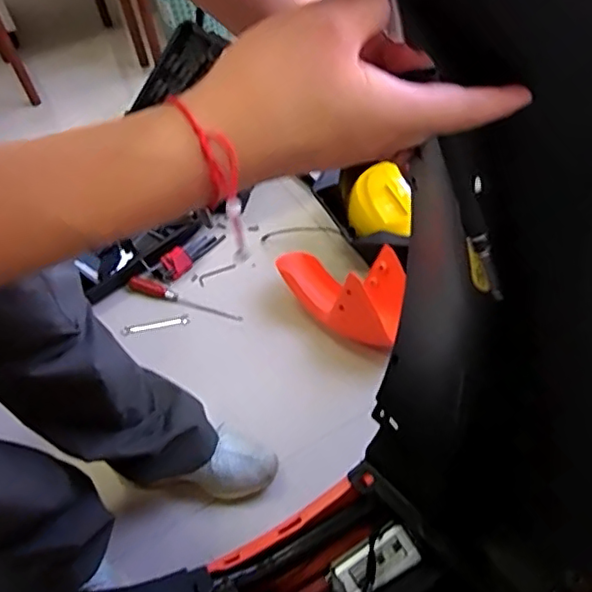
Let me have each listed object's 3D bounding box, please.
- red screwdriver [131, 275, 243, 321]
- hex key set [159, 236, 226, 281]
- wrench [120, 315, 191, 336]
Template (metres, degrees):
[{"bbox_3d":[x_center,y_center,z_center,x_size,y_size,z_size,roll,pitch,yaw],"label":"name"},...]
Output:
[{"bbox_3d":[-0.232,0.005,1.216,0.251,0.032,0.030,16,55,17],"label":"red screwdriver"},{"bbox_3d":[-0.227,-0.095,1.275,0.048,0.044,0.169,28,59,24],"label":"hex key set"},{"bbox_3d":[-0.282,0.059,1.197,0.132,0.005,0.024,-13,52,-5],"label":"wrench"}]

